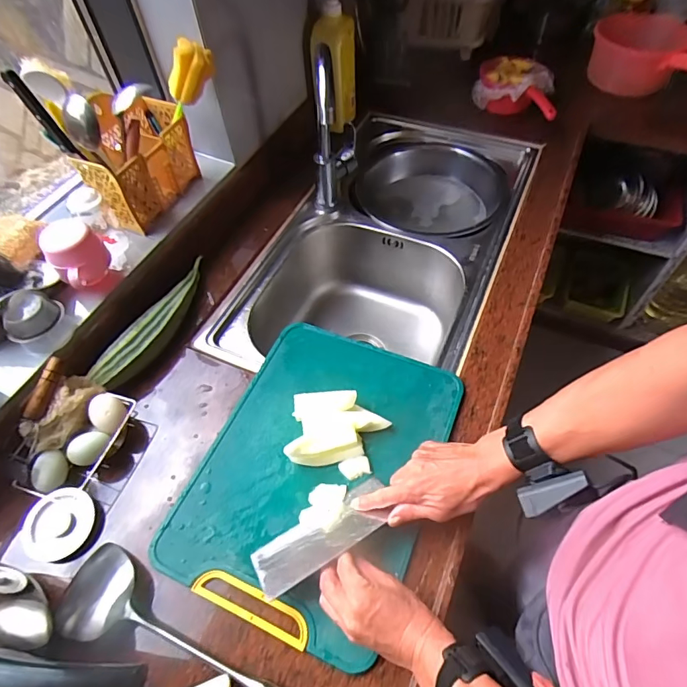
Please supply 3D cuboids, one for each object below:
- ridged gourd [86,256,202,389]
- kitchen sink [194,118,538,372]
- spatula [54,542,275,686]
[{"bbox_3d":[-0.292,-0.034,0.721,0.053,0.047,0.262,21,59,17],"label":"ridged gourd"},{"bbox_3d":[0.077,-0.153,0.968,0.440,0.285,0.741,20,58,16],"label":"kitchen sink"},{"bbox_3d":[-0.150,0.317,0.491,0.388,0.035,0.095,13,57,11],"label":"spatula"}]

